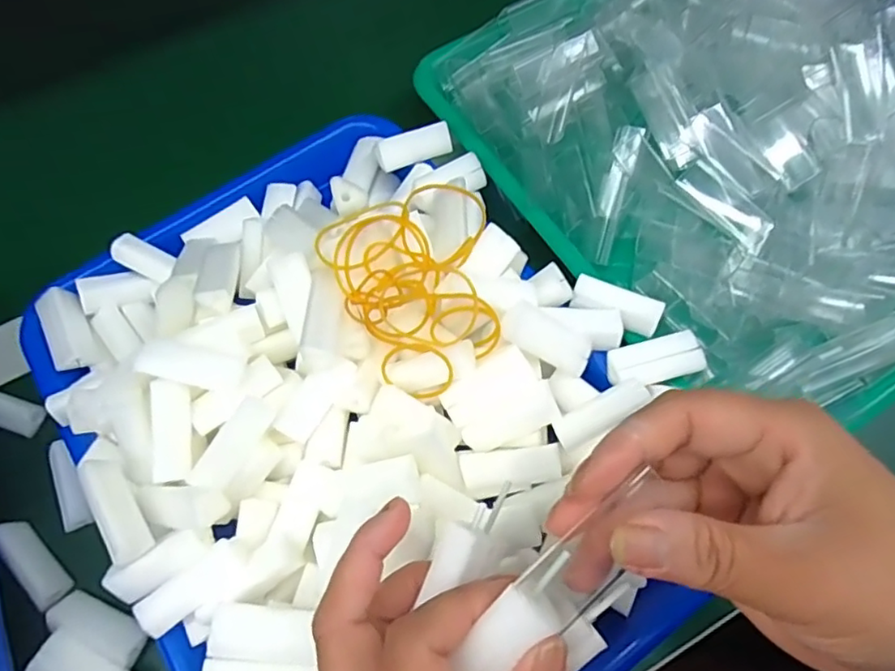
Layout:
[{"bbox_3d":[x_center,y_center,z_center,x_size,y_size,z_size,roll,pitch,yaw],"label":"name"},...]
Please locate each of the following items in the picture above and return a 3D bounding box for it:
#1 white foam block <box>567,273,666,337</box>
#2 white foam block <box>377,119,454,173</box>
[{"bbox_3d":[0.087,-0.015,0.301,0.045,0.015,0.014,20,68,11],"label":"white foam block"},{"bbox_3d":[-0.020,-0.113,0.348,0.046,0.014,0.016,-24,67,-8],"label":"white foam block"}]

